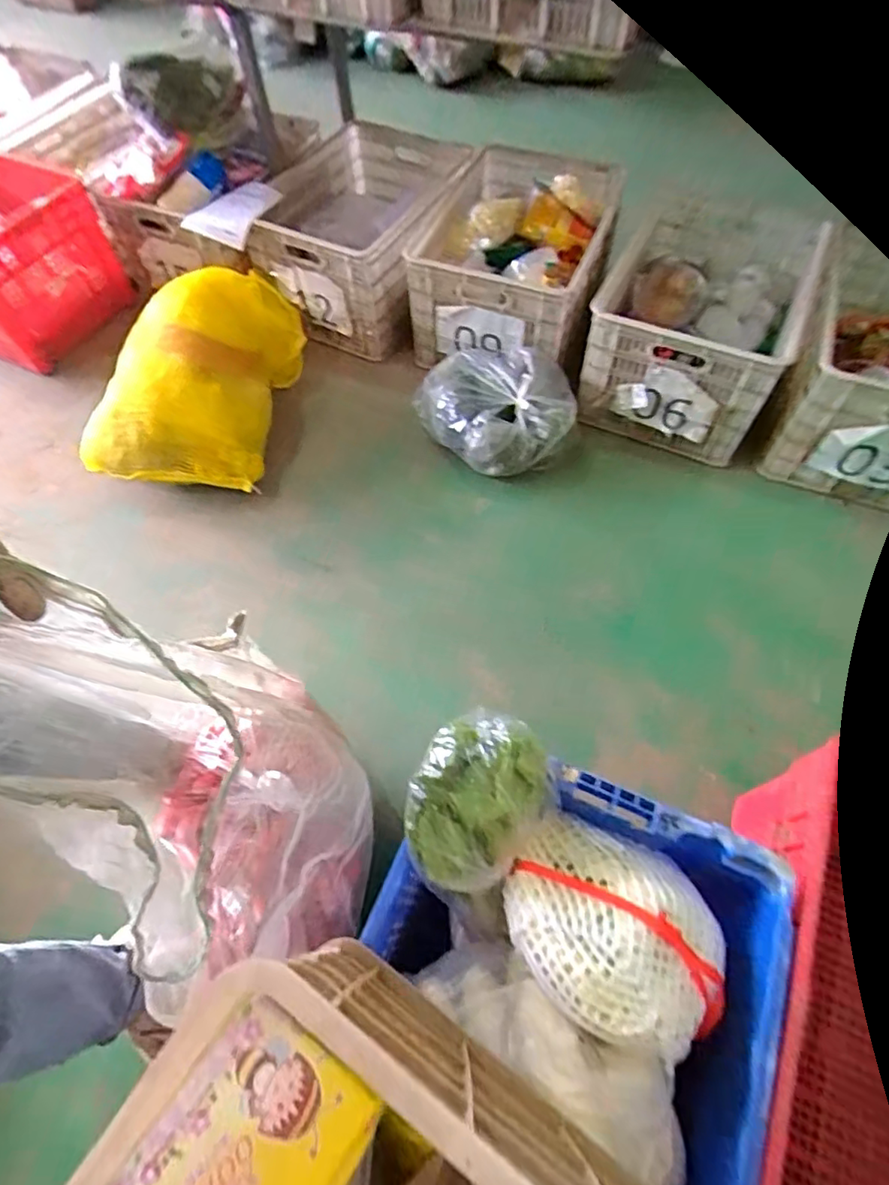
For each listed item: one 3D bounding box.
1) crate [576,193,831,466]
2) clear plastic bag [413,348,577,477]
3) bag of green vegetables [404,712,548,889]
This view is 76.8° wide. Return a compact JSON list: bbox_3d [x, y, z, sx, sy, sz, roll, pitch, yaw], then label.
[{"bbox_3d":[0.569,-0.609,1.275,0.398,0.268,0.553,23,65,14],"label":"crate"},{"bbox_3d":[0.116,-0.408,1.253,0.314,0.145,0.303,-16,62,-7],"label":"clear plastic bag"},{"bbox_3d":[0.036,0.222,0.614,0.136,0.085,0.189,27,66,16],"label":"bag of green vegetables"}]

